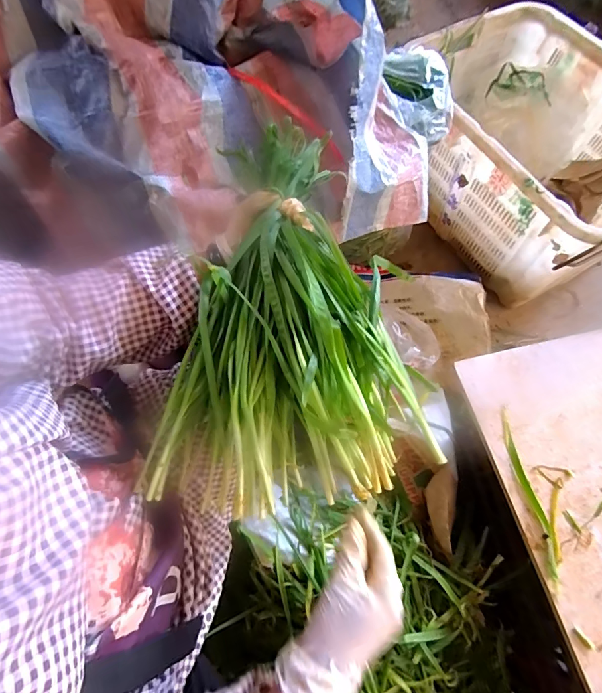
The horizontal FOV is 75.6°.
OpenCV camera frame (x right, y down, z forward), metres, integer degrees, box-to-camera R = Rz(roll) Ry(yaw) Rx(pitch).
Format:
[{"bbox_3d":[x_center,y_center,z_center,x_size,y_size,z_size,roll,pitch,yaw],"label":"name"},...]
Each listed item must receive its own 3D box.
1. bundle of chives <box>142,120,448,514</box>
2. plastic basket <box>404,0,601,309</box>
[{"bbox_3d":[0.014,-0.053,0.407,0.249,0.087,0.428,9,69,2],"label":"bundle of chives"},{"bbox_3d":[0.583,-0.486,1.004,0.493,0.323,0.669,-28,69,-11],"label":"plastic basket"}]

